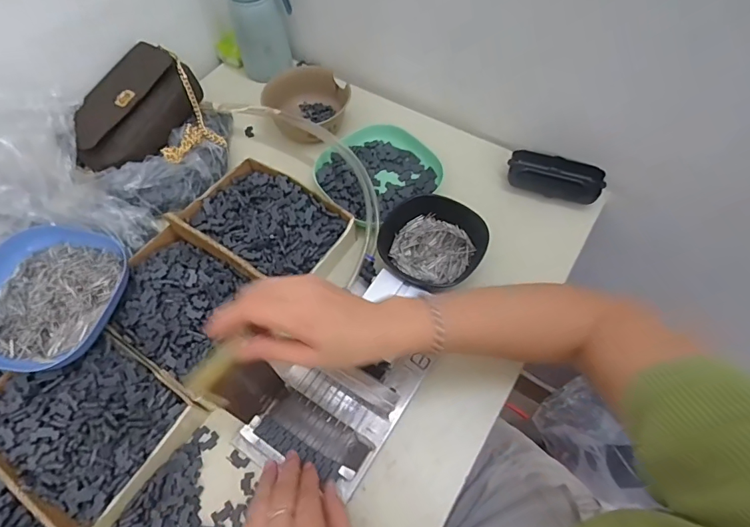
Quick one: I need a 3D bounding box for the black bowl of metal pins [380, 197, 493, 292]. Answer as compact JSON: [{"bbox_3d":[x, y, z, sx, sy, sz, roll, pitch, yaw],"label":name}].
[{"bbox_3d":[0.059,-0.022,0.487,0.106,0.043,0.104,-1,60,2],"label":"black bowl of metal pins"}]

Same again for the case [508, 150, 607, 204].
[{"bbox_3d":[0.221,-0.108,0.547,0.108,0.035,0.045,21,63,14],"label":"case"}]

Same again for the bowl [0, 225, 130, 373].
[{"bbox_3d":[-0.319,0.031,0.430,0.134,0.031,0.146,-1,60,2],"label":"bowl"}]

